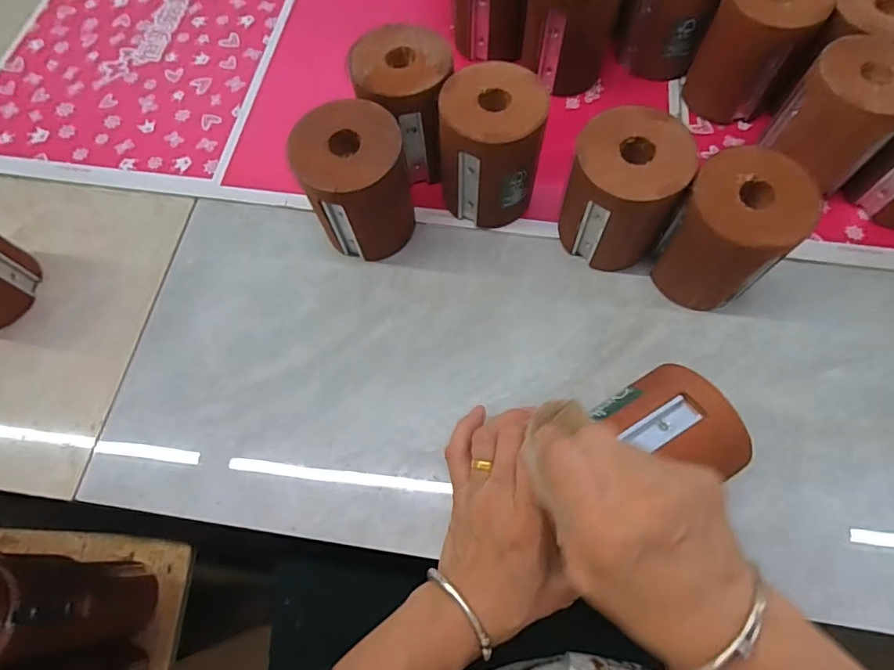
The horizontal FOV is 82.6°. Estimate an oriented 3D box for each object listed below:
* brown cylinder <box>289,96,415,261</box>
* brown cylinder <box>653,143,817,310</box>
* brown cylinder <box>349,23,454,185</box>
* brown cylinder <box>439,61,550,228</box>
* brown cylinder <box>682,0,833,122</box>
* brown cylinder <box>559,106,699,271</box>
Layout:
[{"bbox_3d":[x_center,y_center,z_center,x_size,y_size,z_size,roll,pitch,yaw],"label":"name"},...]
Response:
[{"bbox_3d":[-0.070,-0.113,0.396,0.073,0.105,0.071,0,66,1],"label":"brown cylinder"},{"bbox_3d":[0.197,-0.069,0.369,0.077,0.105,0.080,-36,70,-14],"label":"brown cylinder"},{"bbox_3d":[-0.033,-0.183,0.424,0.078,0.104,0.090,-1,66,1],"label":"brown cylinder"},{"bbox_3d":[0.036,-0.143,0.407,0.079,0.106,0.076,-1,66,1],"label":"brown cylinder"},{"bbox_3d":[0.266,-0.251,0.448,0.078,0.103,0.076,33,71,15],"label":"brown cylinder"},{"bbox_3d":[0.128,-0.103,0.386,0.079,0.105,0.077,11,67,6],"label":"brown cylinder"}]

